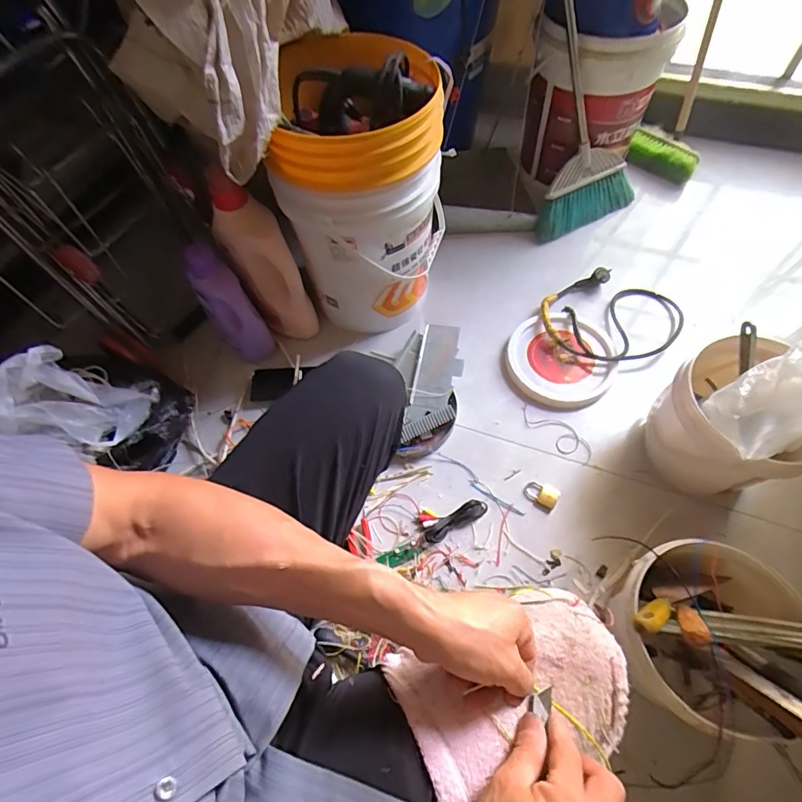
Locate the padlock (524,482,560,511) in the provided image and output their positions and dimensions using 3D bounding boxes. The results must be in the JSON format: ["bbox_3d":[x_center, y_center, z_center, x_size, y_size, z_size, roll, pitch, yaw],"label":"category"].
[{"bbox_3d":[0.257,0.169,0.838,0.060,0.017,0.043,33,67,20],"label":"padlock"}]

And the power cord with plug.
[{"bbox_3d":[0.464,-0.187,1.004,0.298,0.037,0.247,-28,62,-12],"label":"power cord with plug"}]

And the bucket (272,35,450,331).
[{"bbox_3d":[-0.058,-0.363,0.876,0.267,0.462,0.266,-2,60,3],"label":"bucket"}]

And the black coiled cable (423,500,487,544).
[{"bbox_3d":[0.098,0.212,0.817,0.121,0.016,0.038,-23,62,-9],"label":"black coiled cable"}]

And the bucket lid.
[{"bbox_3d":[0.340,-0.095,0.978,0.215,0.035,0.237,8,61,8],"label":"bucket lid"}]

